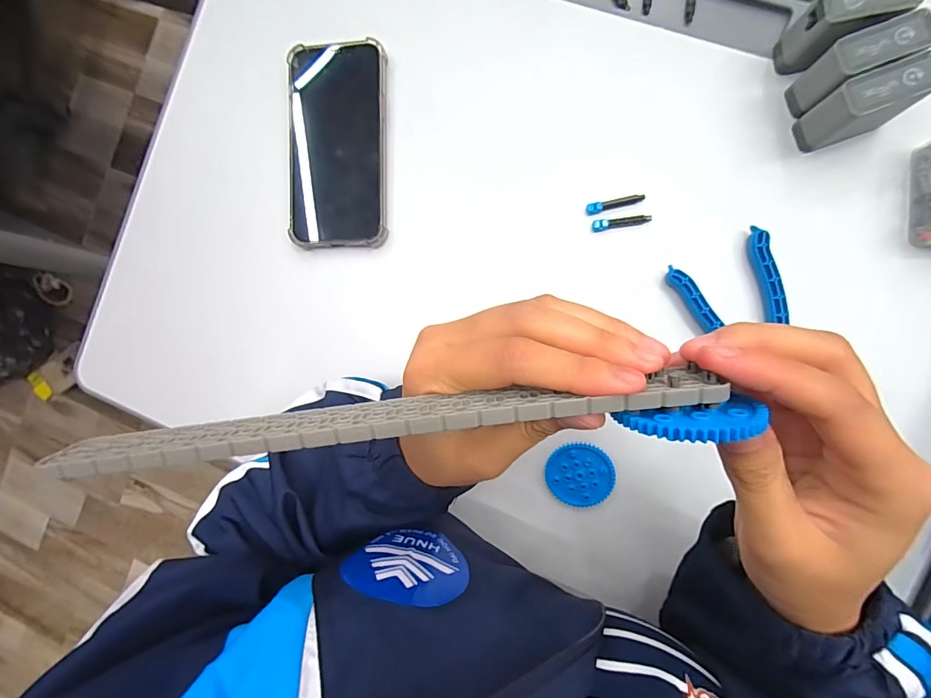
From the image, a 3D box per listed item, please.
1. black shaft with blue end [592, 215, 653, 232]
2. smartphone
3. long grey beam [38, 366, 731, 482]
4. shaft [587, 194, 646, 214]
[{"bbox_3d":[0.119,-0.096,0.323,0.043,0.006,0.008,-4,89,7],"label":"black shaft with blue end"},{"bbox_3d":[-0.104,-0.165,0.340,0.078,0.019,0.159,0,91,3],"label":"smartphone"},{"bbox_3d":[-0.031,0.024,0.160,0.239,0.031,0.007,-7,113,0],"label":"long grey beam"},{"bbox_3d":[0.114,-0.111,0.321,0.042,0.004,0.009,-10,88,7],"label":"shaft"}]

